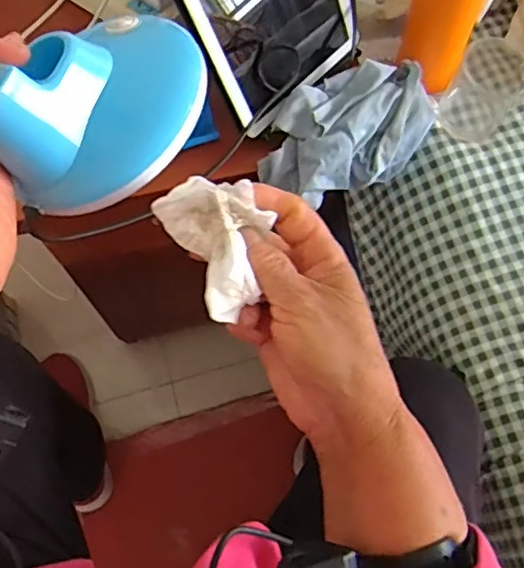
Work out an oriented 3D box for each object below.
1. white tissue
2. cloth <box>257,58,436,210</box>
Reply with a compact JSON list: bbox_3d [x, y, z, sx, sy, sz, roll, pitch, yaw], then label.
[{"bbox_3d":[-0.021,-0.024,0.324,0.048,0.021,0.077,-27,72,-10],"label":"white tissue"},{"bbox_3d":[0.084,-0.146,0.596,0.181,0.071,0.095,-29,72,-11],"label":"cloth"}]

